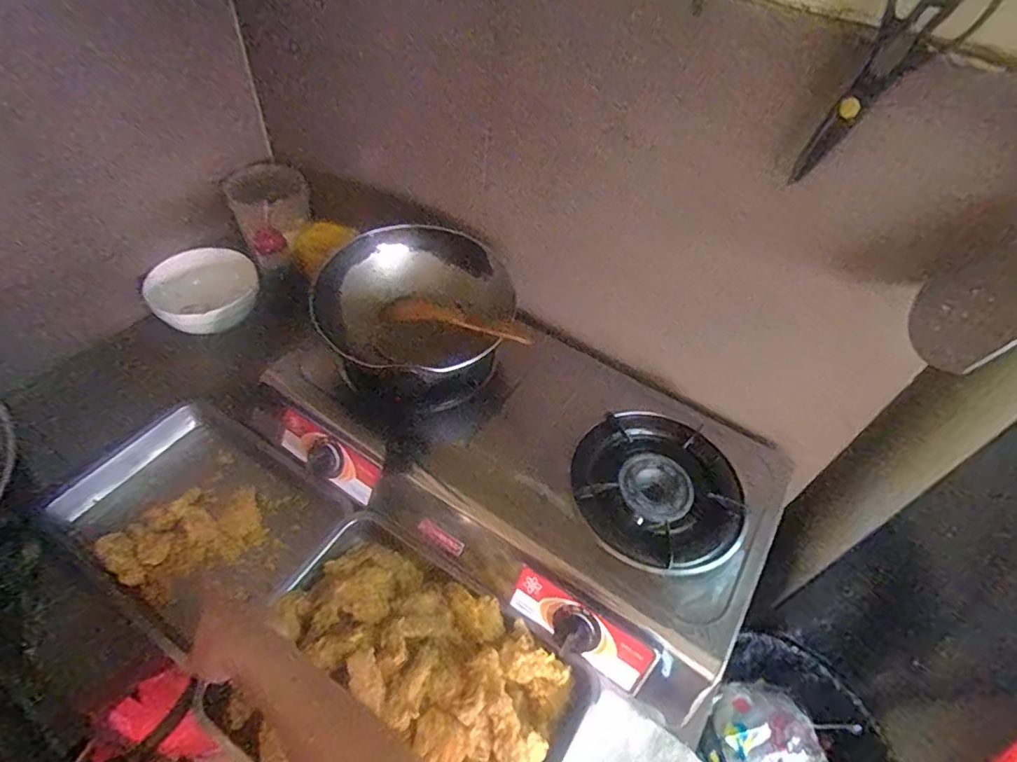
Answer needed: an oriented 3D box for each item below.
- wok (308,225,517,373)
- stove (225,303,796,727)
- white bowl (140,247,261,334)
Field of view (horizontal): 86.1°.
[{"bbox_3d":[-0.144,-0.124,0.833,0.295,0.096,0.236,17,49,10],"label":"wok"},{"bbox_3d":[0.001,0.099,0.792,0.705,0.139,0.369,28,51,19],"label":"stove"},{"bbox_3d":[-0.561,-0.164,1.015,0.183,0.088,0.183,3,48,-3],"label":"white bowl"}]

